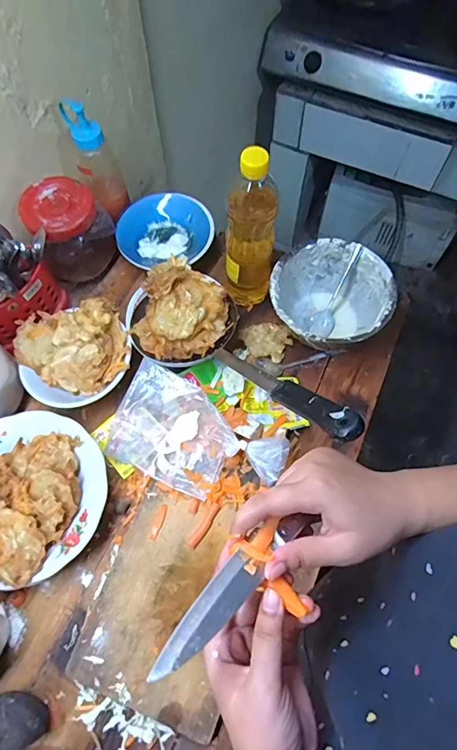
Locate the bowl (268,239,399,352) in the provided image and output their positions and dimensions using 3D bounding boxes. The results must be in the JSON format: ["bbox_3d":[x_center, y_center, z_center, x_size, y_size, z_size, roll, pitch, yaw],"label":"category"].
[{"bbox_3d":[0.147,-0.105,0.655,0.167,0.090,0.166,0,65,0],"label":"bowl"}]

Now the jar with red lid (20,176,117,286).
[{"bbox_3d":[-0.238,-0.221,0.673,0.112,0.126,0.099,-25,67,-11],"label":"jar with red lid"}]

